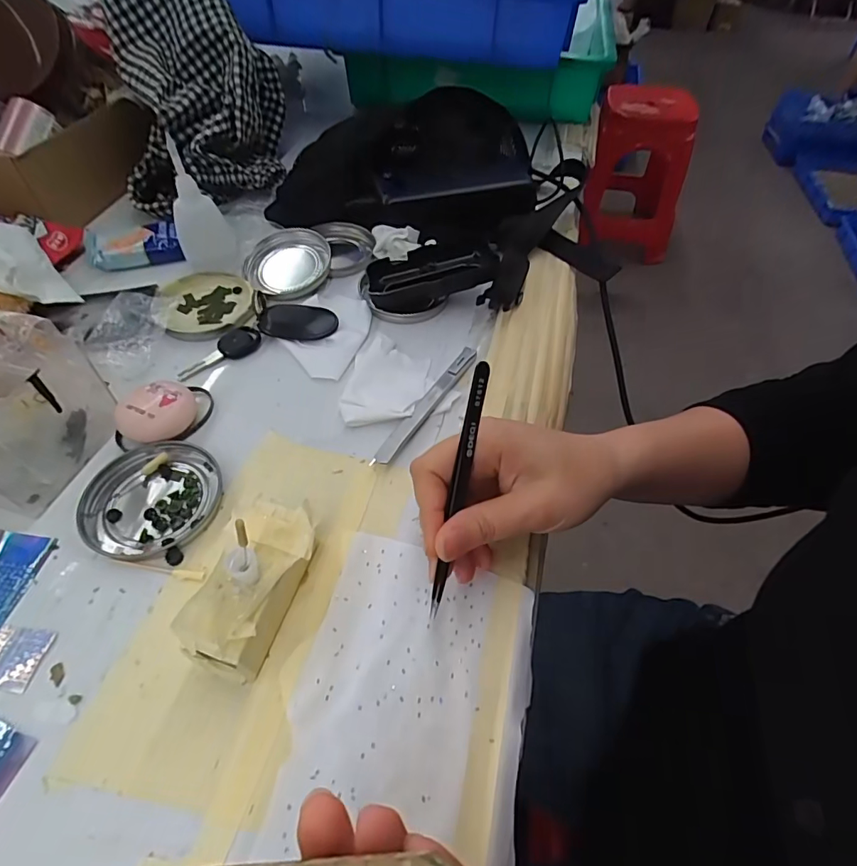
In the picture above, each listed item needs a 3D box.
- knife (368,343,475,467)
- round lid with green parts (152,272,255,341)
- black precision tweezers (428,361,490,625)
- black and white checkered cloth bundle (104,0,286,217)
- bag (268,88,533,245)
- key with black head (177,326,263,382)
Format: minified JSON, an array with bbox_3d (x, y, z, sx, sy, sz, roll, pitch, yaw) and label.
[{"bbox_3d":[0.000,-0.022,0.346,0.012,0.009,0.127,27,57,16],"label":"knife"},{"bbox_3d":[-0.188,-0.107,0.405,0.075,0.015,0.083,-28,60,-22],"label":"round lid with green parts"},{"bbox_3d":[0.015,0.031,0.244,0.008,0.006,0.133,11,98,4],"label":"black precision tweezers"},{"bbox_3d":[-0.233,-0.343,0.484,0.155,0.143,0.188,-8,54,-9],"label":"black and white checkered cloth bundle"},{"bbox_3d":[-0.017,-0.294,0.503,0.247,0.071,0.218,8,53,2],"label":"bag"},{"bbox_3d":[-0.163,-0.064,0.373,0.067,0.007,0.025,-36,63,-26],"label":"key with black head"}]

